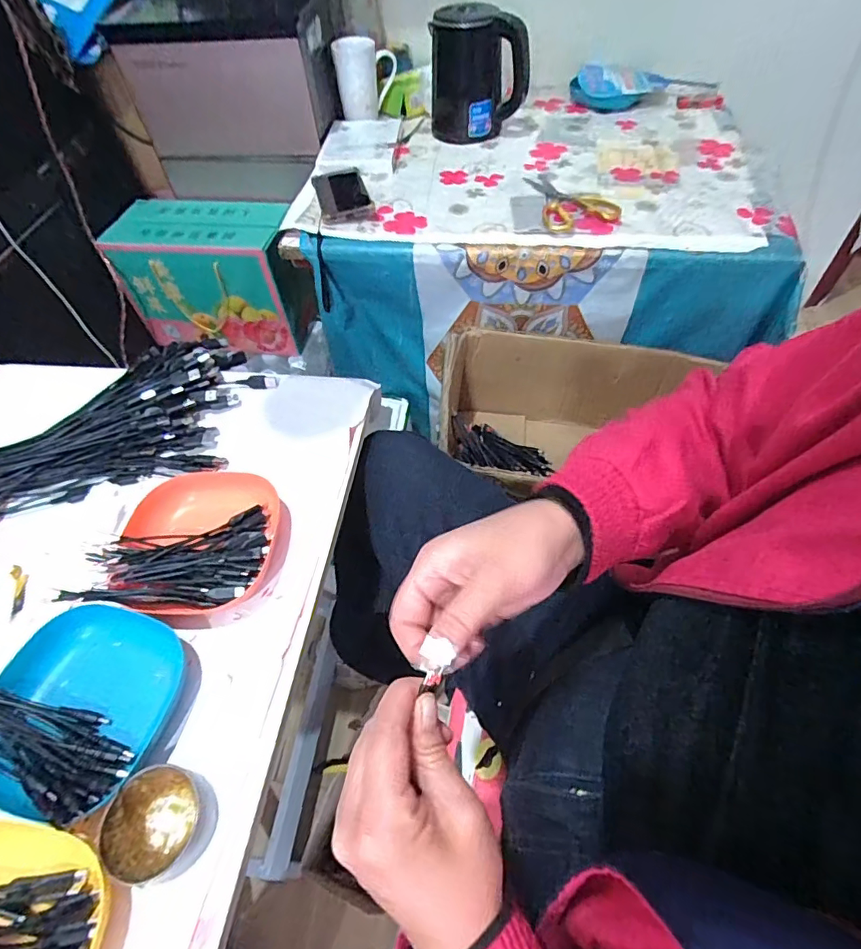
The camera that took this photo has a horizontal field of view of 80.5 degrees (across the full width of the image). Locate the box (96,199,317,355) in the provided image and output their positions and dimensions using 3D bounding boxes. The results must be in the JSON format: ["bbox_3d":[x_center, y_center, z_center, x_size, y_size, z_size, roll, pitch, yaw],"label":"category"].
[{"bbox_3d":[-0.417,-0.397,1.026,0.334,0.231,0.157,5,55,7],"label":"box"}]

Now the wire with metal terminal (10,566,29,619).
[{"bbox_3d":[-0.375,0.103,0.463,0.014,0.004,0.053,-20,56,-11],"label":"wire with metal terminal"}]

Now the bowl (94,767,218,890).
[{"bbox_3d":[-0.180,0.230,0.337,0.065,0.027,0.061,-1,54,2],"label":"bowl"}]

